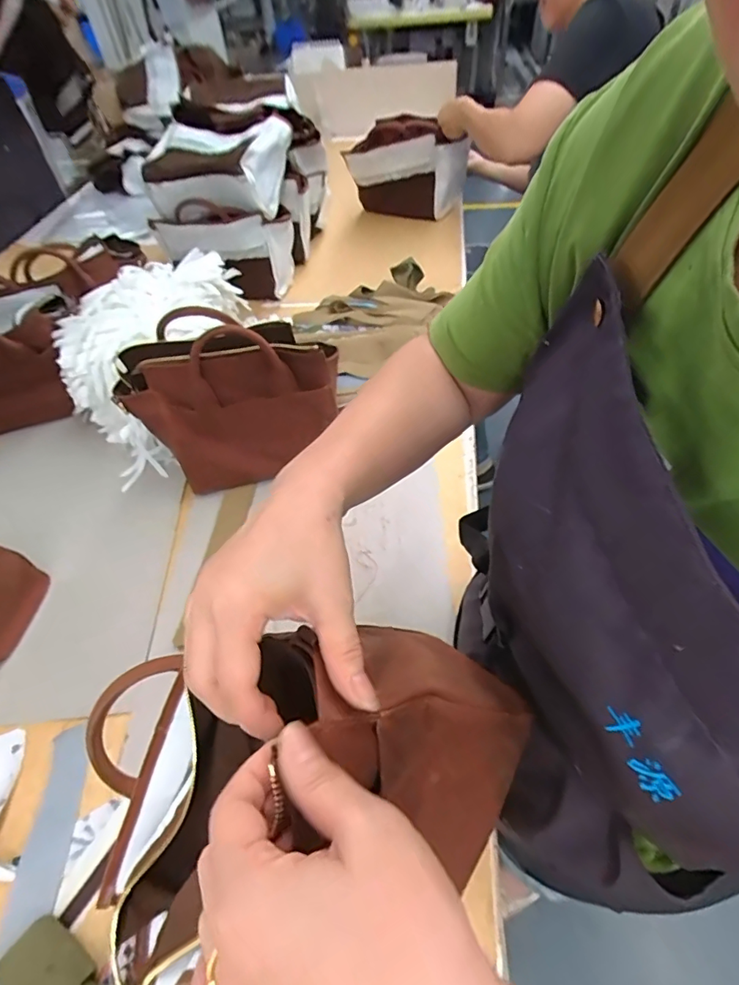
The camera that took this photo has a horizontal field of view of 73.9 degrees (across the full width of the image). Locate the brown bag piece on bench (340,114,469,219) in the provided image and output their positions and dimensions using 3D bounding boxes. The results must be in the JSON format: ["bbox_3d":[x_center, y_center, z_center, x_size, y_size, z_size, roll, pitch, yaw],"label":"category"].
[{"bbox_3d":[0.090,-0.792,1.209,0.275,0.218,0.121,5,51,9],"label":"brown bag piece on bench"}]

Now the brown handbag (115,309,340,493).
[{"bbox_3d":[-0.181,-0.119,0.670,0.276,0.226,0.086,-12,51,-5],"label":"brown handbag"}]

